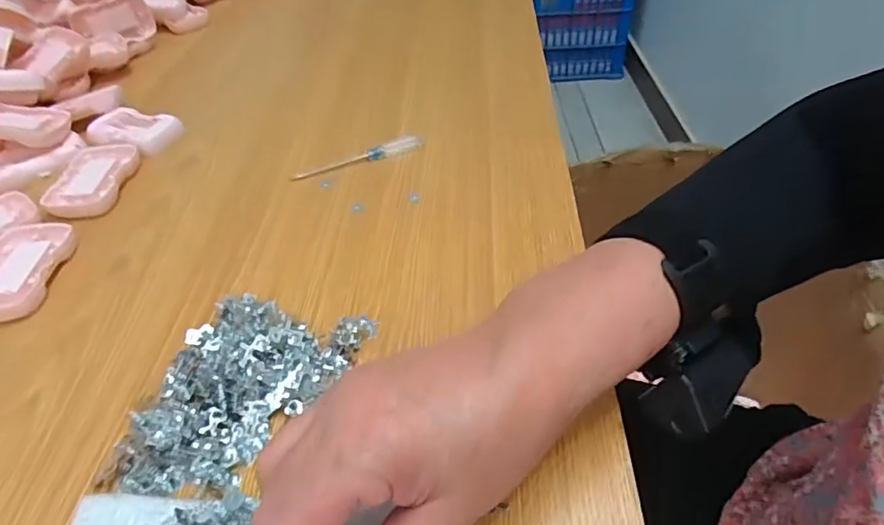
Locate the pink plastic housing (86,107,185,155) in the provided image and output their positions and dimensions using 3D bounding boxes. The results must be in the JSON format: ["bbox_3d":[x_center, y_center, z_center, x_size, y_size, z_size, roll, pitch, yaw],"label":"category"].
[{"bbox_3d":[-0.298,-0.130,0.542,0.090,0.014,0.053,14,45,17],"label":"pink plastic housing"}]

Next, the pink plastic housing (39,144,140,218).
[{"bbox_3d":[-0.303,-0.073,0.484,0.058,0.010,0.094,-3,43,0],"label":"pink plastic housing"}]

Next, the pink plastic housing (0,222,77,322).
[{"bbox_3d":[-0.305,0.004,0.406,0.057,0.011,0.091,-4,43,-2],"label":"pink plastic housing"}]

